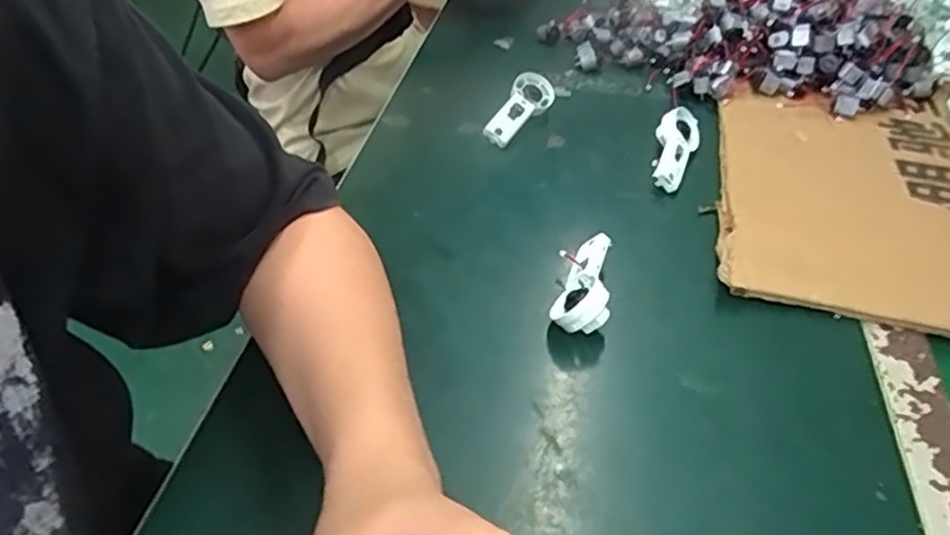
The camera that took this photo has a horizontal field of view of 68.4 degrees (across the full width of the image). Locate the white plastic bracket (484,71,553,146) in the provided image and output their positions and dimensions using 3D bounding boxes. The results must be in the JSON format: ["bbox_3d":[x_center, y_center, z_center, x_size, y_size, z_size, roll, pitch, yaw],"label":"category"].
[{"bbox_3d":[0.041,-0.150,0.653,0.036,0.022,0.088,27,66,24],"label":"white plastic bracket"}]

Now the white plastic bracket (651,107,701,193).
[{"bbox_3d":[0.173,-0.105,0.605,0.036,0.025,0.093,16,57,15],"label":"white plastic bracket"}]

